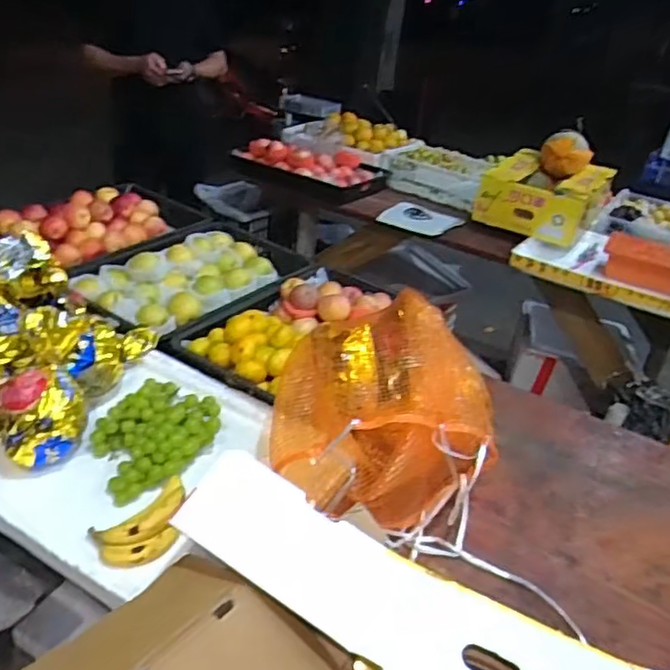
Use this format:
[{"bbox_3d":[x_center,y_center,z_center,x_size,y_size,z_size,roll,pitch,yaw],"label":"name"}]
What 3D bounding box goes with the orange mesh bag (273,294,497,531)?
[{"bbox_3d":[0.088,0.122,1.088,0.365,0.217,0.401,6,31,-1],"label":"orange mesh bag"}]

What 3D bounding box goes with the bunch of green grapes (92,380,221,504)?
[{"bbox_3d":[-0.300,0.160,1.081,0.201,0.072,0.211,-13,36,-28],"label":"bunch of green grapes"}]

